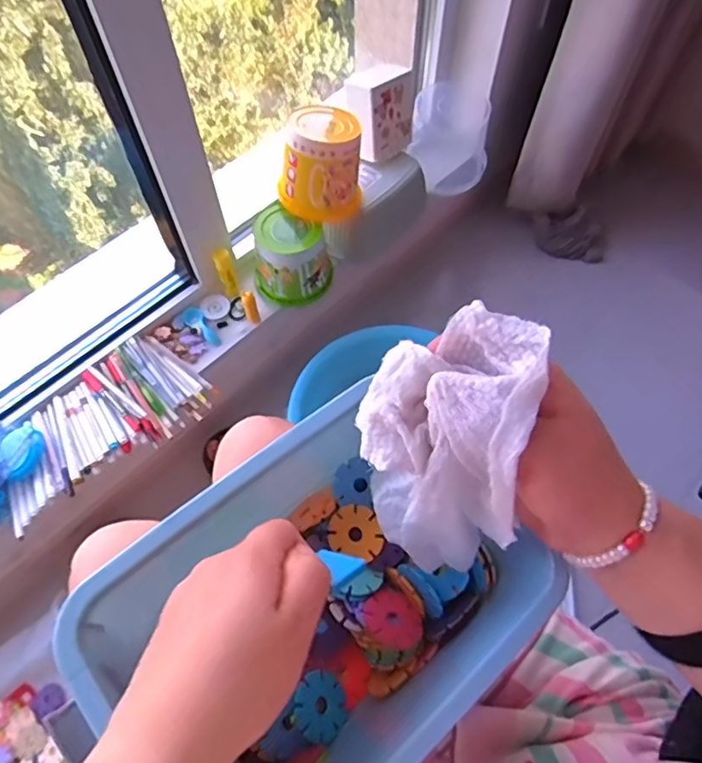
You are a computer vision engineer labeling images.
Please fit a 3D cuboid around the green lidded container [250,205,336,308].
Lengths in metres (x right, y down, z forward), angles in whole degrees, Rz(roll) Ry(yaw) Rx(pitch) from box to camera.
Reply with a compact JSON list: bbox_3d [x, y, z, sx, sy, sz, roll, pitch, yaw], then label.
[{"bbox_3d":[-0.102,-0.207,0.948,0.125,0.124,0.109,13,63,8],"label":"green lidded container"}]

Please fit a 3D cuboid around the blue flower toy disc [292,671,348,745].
[{"bbox_3d":[-0.020,0.216,0.372,0.038,0.005,0.040,22,51,-31],"label":"blue flower toy disc"}]

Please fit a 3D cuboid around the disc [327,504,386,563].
[{"bbox_3d":[0.004,0.109,0.401,0.041,0.004,0.037,6,87,13],"label":"disc"}]

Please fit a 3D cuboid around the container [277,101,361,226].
[{"bbox_3d":[-0.052,-0.356,0.891,0.129,0.132,0.148,-2,62,0],"label":"container"}]

